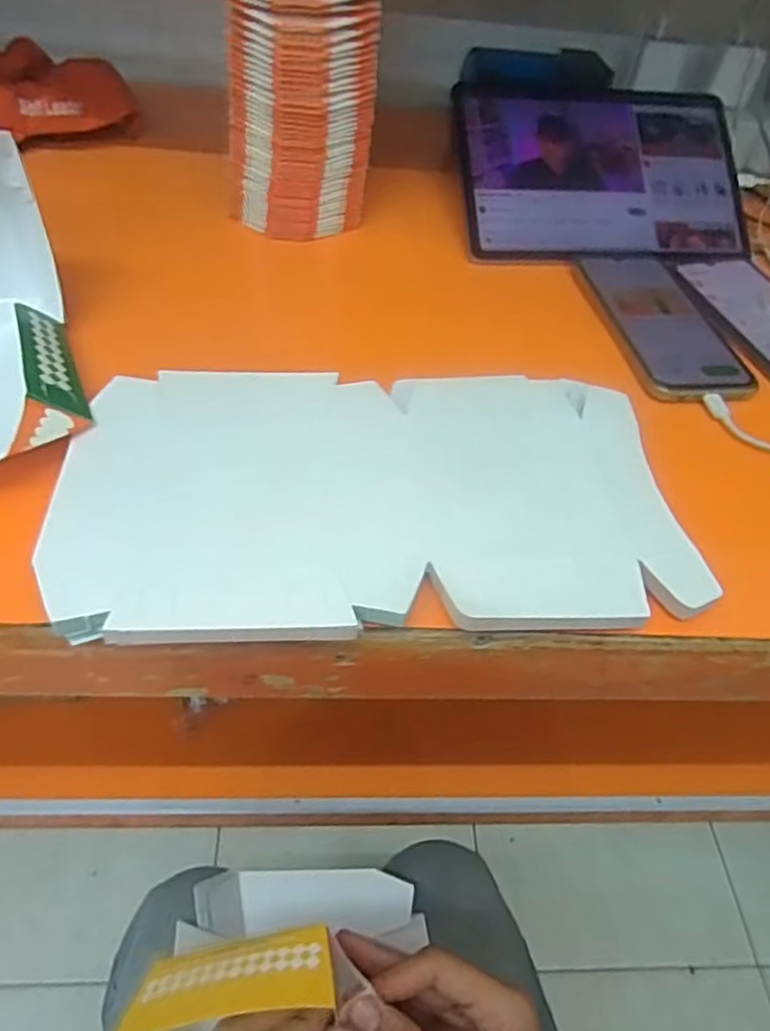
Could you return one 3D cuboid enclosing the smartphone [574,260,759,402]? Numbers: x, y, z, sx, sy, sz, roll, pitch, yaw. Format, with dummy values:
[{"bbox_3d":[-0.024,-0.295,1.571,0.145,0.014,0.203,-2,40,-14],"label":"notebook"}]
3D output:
[{"bbox_3d":[0.207,-0.143,0.520,0.084,0.012,0.166,-5,49,-11],"label":"smartphone"}]

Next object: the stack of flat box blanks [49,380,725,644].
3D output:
[{"bbox_3d":[-0.003,-0.020,0.371,0.311,0.009,0.183,-2,49,-8],"label":"stack of flat box blanks"}]

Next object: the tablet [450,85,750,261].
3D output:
[{"bbox_3d":[0.186,-0.297,0.597,0.250,0.010,0.165,-3,81,-8],"label":"tablet"}]

